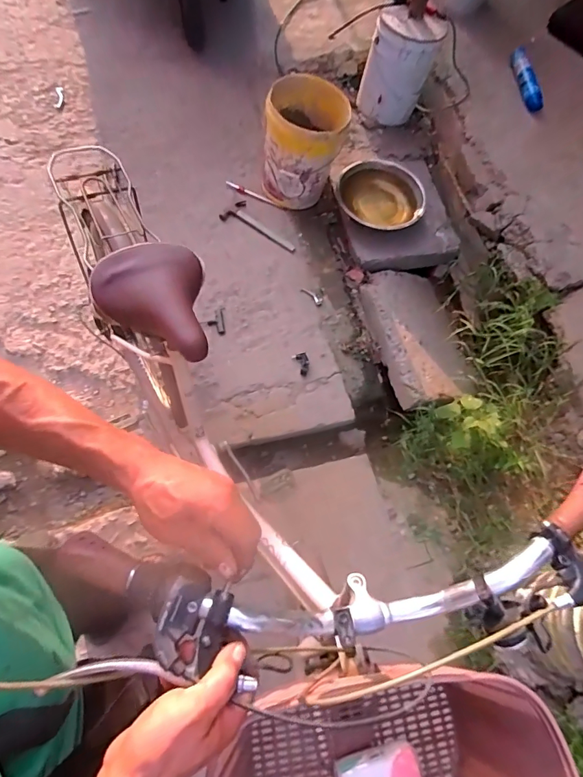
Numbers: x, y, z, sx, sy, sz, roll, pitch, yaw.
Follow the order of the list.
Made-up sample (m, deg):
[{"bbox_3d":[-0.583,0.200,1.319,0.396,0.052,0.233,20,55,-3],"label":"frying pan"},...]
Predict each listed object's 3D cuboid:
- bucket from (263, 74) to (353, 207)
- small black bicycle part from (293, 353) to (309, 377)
[{"bbox_3d":[0.054,-0.974,1.711,0.289,0.363,0.303,2,69,-6],"label":"bucket"},{"bbox_3d":[0.043,-0.091,1.566,0.053,0.030,0.087,-20,73,-14],"label":"small black bicycle part"}]

